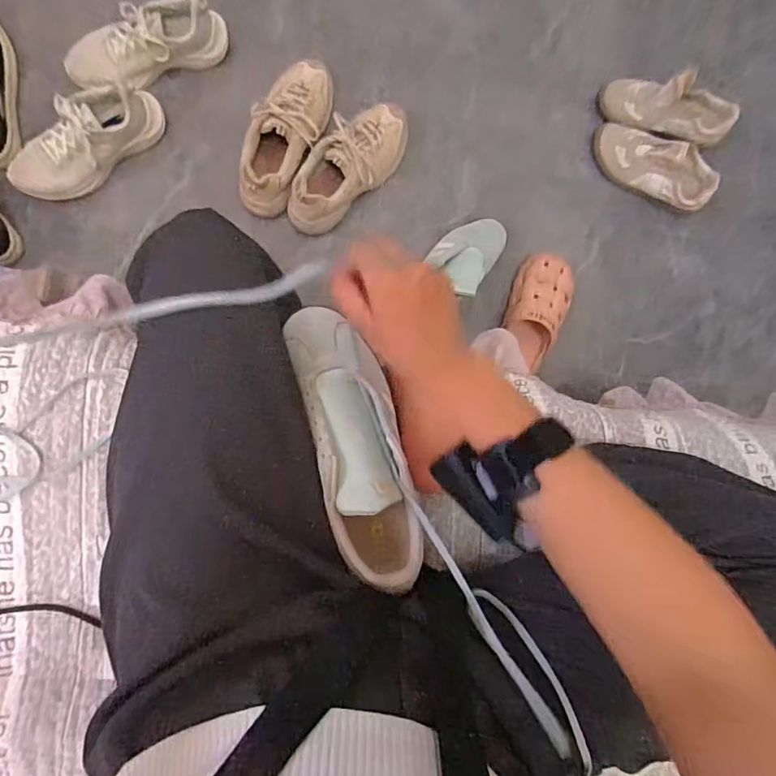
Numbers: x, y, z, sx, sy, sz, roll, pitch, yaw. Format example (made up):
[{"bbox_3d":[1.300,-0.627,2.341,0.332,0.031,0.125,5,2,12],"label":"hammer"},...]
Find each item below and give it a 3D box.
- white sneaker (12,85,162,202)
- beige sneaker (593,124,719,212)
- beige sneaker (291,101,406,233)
[{"bbox_3d":[-0.471,-0.381,0.781,0.254,0.094,0.089,-33,95,-5],"label":"white sneaker"},{"bbox_3d":[0.472,-0.396,0.884,0.226,0.073,0.085,31,91,8],"label":"beige sneaker"},{"bbox_3d":[-0.061,-0.369,0.829,0.111,0.094,0.259,36,87,-7],"label":"beige sneaker"}]

